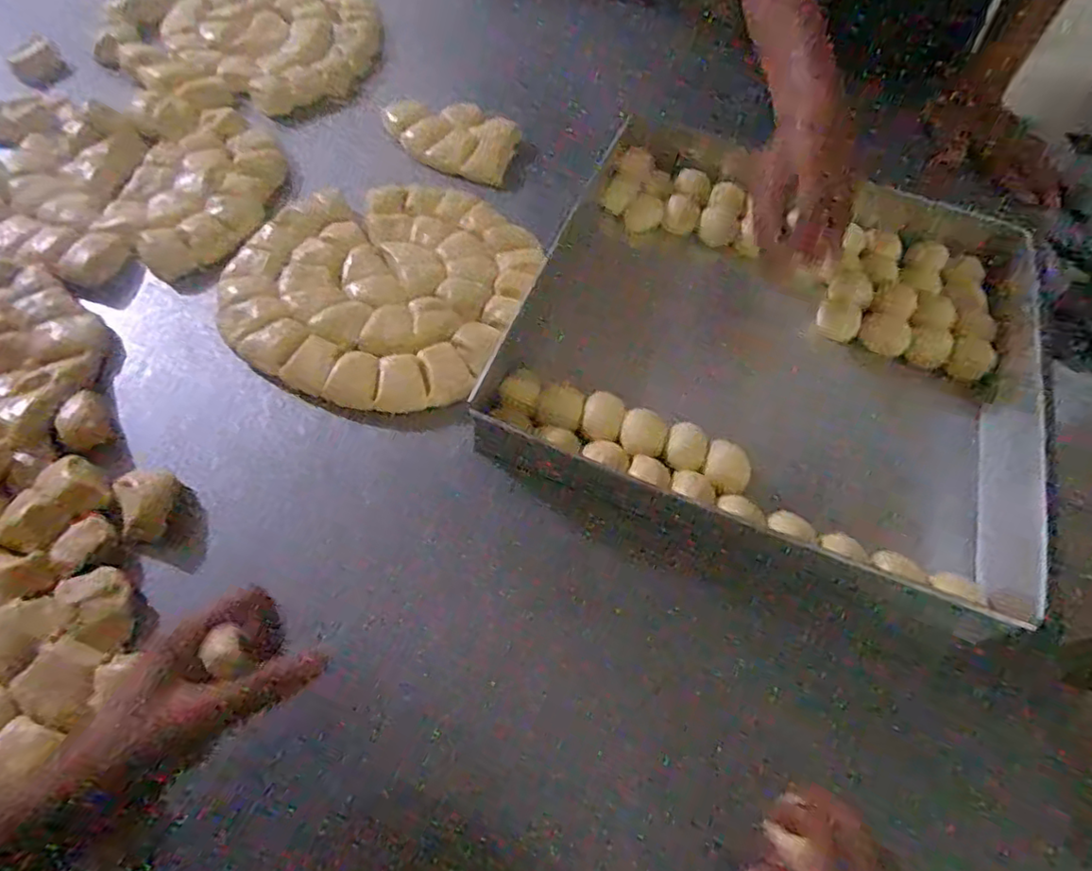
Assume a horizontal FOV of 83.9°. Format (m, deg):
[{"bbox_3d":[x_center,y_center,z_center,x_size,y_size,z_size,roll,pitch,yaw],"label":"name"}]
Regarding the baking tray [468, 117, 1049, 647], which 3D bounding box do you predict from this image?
[{"bbox_3d":[0.215,-0.101,0.535,0.448,0.043,0.465,22,61,6],"label":"baking tray"}]

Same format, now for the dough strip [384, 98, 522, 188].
[{"bbox_3d":[-0.109,-0.328,0.666,0.153,0.016,0.095,17,61,5],"label":"dough strip"}]

